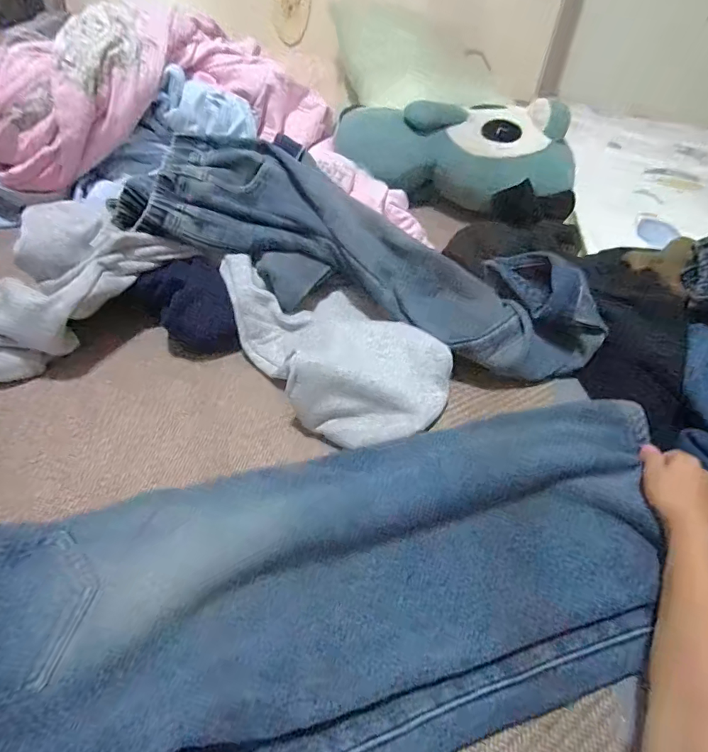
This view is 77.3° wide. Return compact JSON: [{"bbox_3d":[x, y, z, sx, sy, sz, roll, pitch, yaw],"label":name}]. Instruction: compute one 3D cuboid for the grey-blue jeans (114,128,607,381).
[{"bbox_3d":[0.012,-0.166,0.548,0.602,0.117,0.174,15,46,10],"label":"grey-blue jeans"}]

